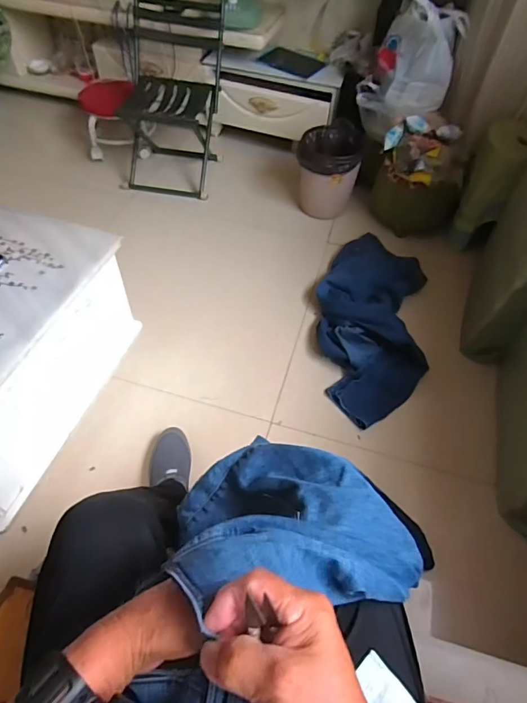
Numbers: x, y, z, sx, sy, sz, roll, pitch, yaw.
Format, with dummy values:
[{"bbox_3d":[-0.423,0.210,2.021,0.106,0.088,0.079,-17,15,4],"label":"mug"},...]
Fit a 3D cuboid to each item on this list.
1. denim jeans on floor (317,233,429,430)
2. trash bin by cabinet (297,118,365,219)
[{"bbox_3d":[0.344,-0.138,1.346,0.340,0.103,0.787,10,53,4],"label":"denim jeans on floor"},{"bbox_3d":[0.246,-0.695,1.671,0.233,0.242,0.258,13,53,6],"label":"trash bin by cabinet"}]

